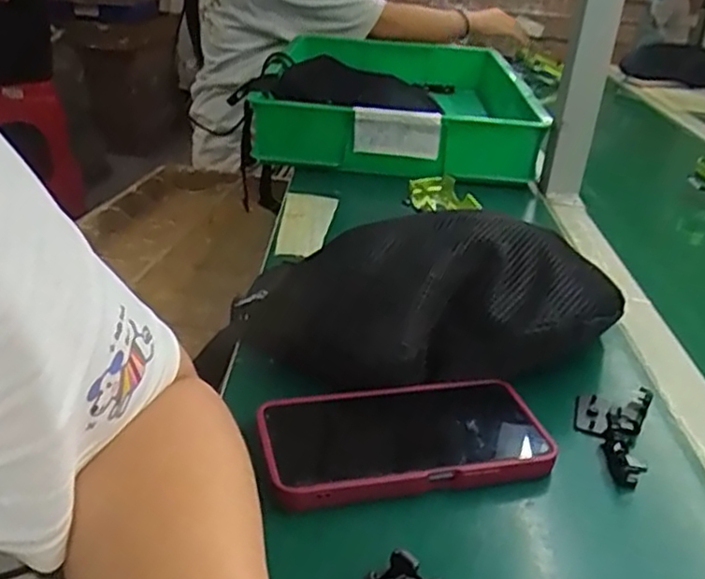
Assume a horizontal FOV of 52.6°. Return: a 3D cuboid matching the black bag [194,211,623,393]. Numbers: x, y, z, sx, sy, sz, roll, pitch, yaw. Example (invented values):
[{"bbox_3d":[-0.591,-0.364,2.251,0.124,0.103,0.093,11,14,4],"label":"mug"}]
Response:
[{"bbox_3d":[0.044,0.005,0.505,0.287,0.085,0.134,-6,27,7],"label":"black bag"}]

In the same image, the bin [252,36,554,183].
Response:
[{"bbox_3d":[0.066,-0.301,1.091,0.360,0.096,0.581,5,28,0],"label":"bin"}]

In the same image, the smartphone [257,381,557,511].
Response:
[{"bbox_3d":[0.031,0.087,0.428,0.166,0.018,0.086,-3,29,-15],"label":"smartphone"}]

